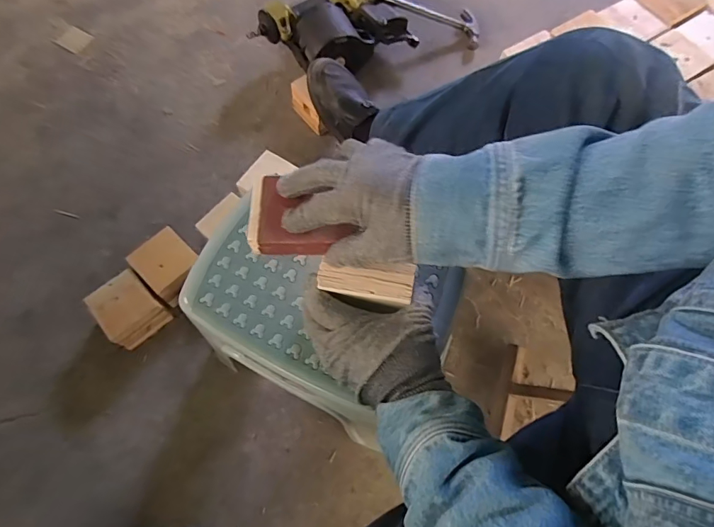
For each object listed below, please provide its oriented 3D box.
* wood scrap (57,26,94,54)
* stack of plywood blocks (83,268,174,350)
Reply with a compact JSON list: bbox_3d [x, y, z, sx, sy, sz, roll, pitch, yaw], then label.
[{"bbox_3d":[-0.677,-0.538,1.080,0.078,0.004,0.060,32,72,11],"label":"wood scrap"},{"bbox_3d":[-0.394,0.081,0.794,0.097,0.085,0.103,-38,74,-14],"label":"stack of plywood blocks"}]

